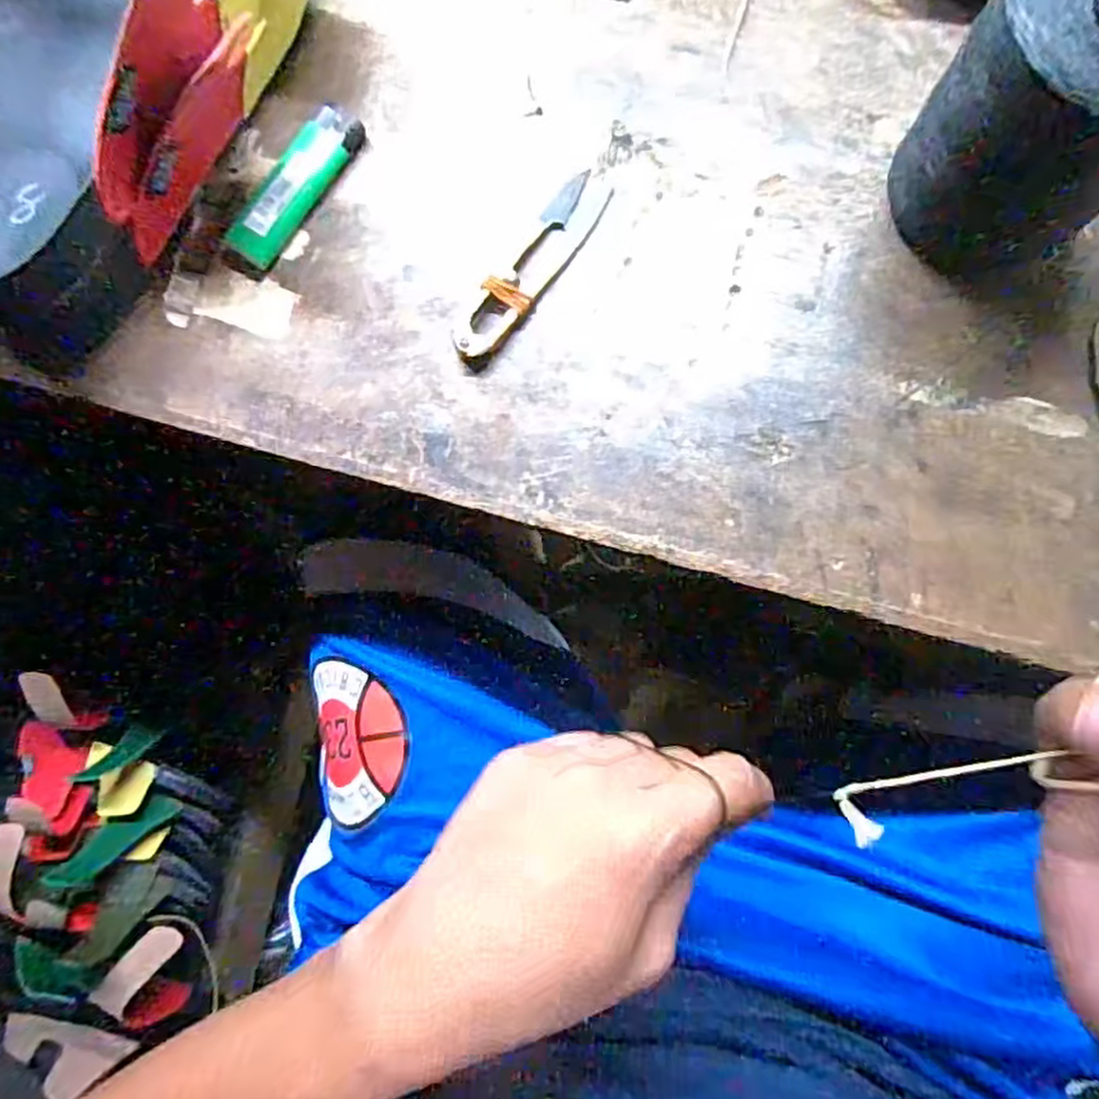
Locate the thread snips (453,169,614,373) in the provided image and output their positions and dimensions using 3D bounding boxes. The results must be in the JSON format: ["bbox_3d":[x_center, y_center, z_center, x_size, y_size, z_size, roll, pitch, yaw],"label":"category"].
[{"bbox_3d":[-0.009,-0.124,0.324,0.023,0.012,0.100,37,88,6],"label":"thread snips"}]

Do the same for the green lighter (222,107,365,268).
[{"bbox_3d":[-0.116,-0.165,0.334,0.022,0.014,0.080,36,88,6],"label":"green lighter"}]

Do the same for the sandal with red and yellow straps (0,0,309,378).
[{"bbox_3d":[-0.173,-0.214,0.309,0.111,0.081,0.254,22,87,5],"label":"sandal with red and yellow straps"}]

